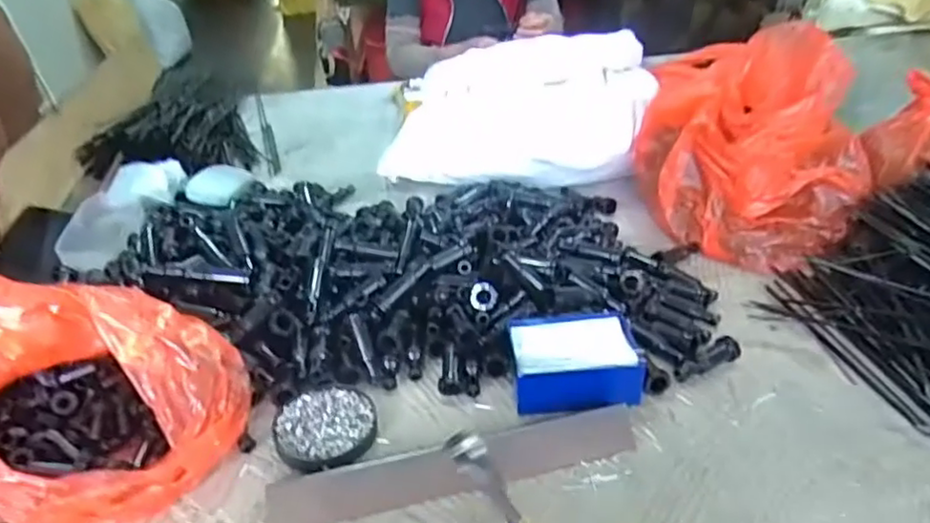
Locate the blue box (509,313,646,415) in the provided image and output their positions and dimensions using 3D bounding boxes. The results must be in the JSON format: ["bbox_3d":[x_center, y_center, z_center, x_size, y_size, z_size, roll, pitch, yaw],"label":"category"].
[{"bbox_3d":[0.095,0.087,0.566,0.110,0.040,0.092,-4,30,-2],"label":"blue box"}]

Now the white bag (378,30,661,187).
[{"bbox_3d":[0.074,-0.204,0.893,0.383,0.172,0.123,-4,33,0],"label":"white bag"}]

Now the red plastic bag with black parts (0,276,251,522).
[{"bbox_3d":[-0.298,0.098,0.489,0.216,0.130,0.186,11,33,22],"label":"red plastic bag with black parts"}]

